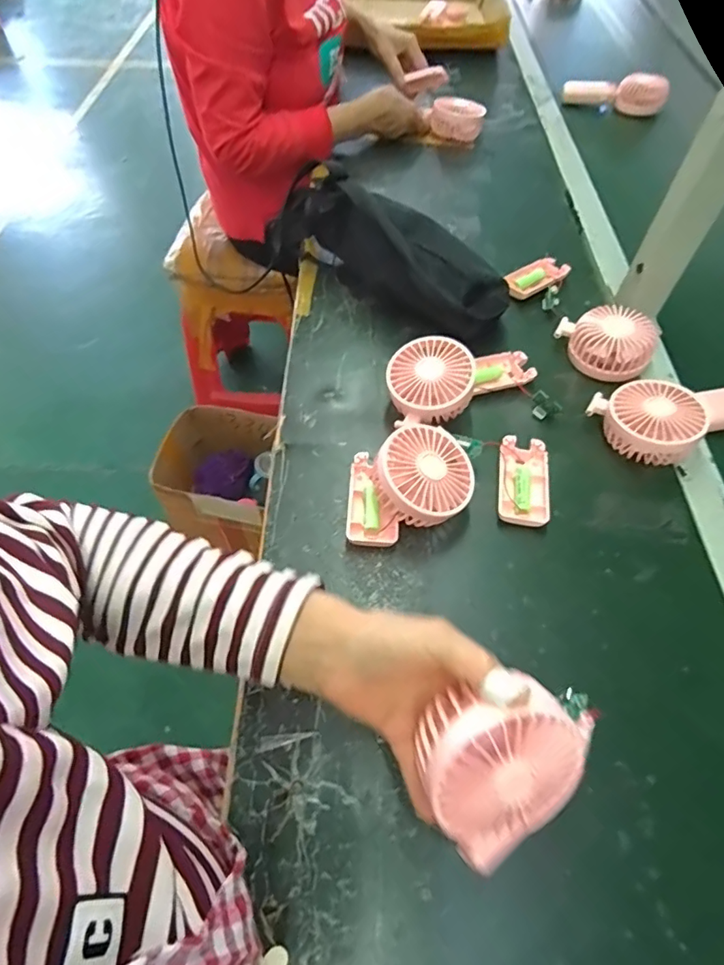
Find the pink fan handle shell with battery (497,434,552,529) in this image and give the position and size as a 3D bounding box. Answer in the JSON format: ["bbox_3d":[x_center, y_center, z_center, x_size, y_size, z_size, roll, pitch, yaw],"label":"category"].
[{"bbox_3d":[0.155,0.000,0.496,0.051,0.019,0.095,9,57,4],"label":"pink fan handle shell with battery"}]

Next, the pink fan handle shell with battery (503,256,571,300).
[{"bbox_3d":[0.224,-0.265,0.669,0.099,0.017,0.050,-30,62,-19],"label":"pink fan handle shell with battery"}]

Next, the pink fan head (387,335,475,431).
[{"bbox_3d":[0.072,-0.103,0.534,0.081,0.047,0.085,27,74,17],"label":"pink fan head"}]

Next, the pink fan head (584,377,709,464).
[{"bbox_3d":[0.290,-0.062,0.517,0.089,0.044,0.094,-22,54,1],"label":"pink fan head"}]

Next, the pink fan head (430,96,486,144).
[{"bbox_3d":[0.165,-0.624,0.880,0.077,0.050,0.077,1,57,-1],"label":"pink fan head"}]

